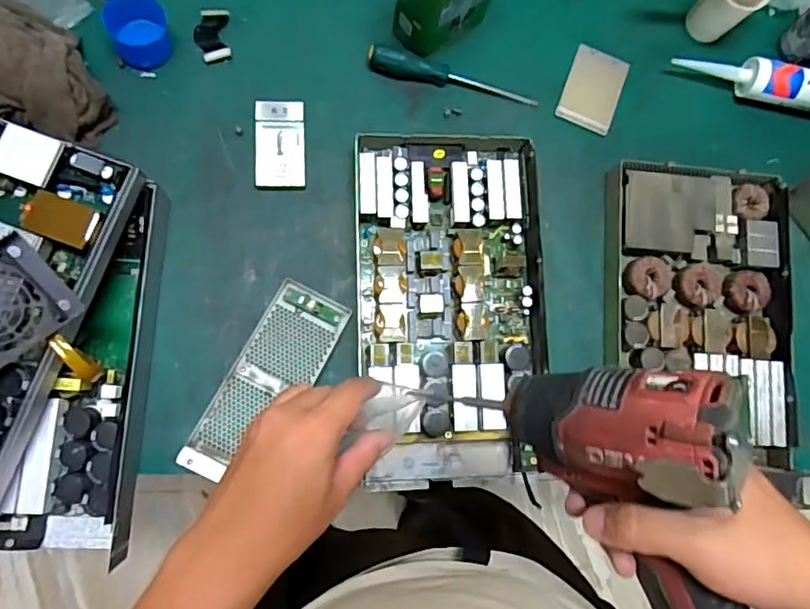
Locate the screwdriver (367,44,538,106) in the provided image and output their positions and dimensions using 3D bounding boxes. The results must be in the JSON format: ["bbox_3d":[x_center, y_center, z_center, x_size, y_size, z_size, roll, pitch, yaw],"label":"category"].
[{"bbox_3d":[0.060,-0.276,0.711,0.215,0.029,0.027,12,82,-6],"label":"screwdriver"}]

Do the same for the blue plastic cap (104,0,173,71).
[{"bbox_3d":[-0.300,-0.311,0.657,0.065,0.045,0.070,-28,88,-9],"label":"blue plastic cap"}]

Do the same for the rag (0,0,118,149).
[{"bbox_3d":[-0.416,-0.261,0.628,0.202,0.066,0.130,28,81,-3],"label":"rag"}]

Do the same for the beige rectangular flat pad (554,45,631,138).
[{"bbox_3d":[0.242,-0.276,0.741,0.070,0.008,0.111,22,81,-4],"label":"beige rectangular flat pad"}]

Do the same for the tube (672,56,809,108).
[{"bbox_3d":[0.497,-0.277,0.750,0.303,0.056,0.050,12,82,-6],"label":"tube"}]

